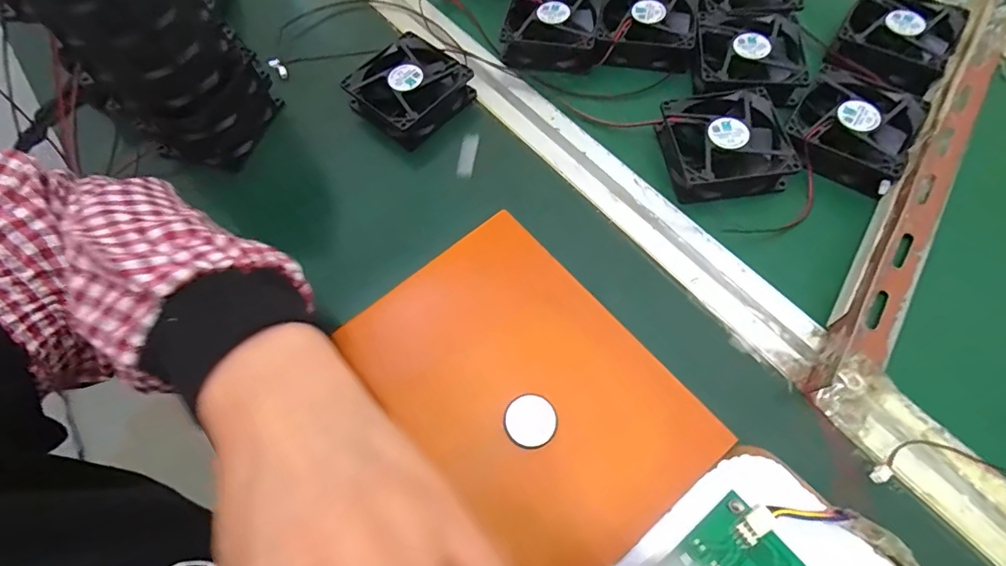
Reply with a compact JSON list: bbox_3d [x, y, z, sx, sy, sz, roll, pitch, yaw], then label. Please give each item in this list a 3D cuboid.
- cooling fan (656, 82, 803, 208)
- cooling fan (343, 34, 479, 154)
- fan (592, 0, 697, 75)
[{"bbox_3d":[0.165,-0.104,0.357,0.082,0.027,0.080,-8,63,-2],"label":"cooling fan"},{"bbox_3d":[-0.076,-0.163,0.397,0.086,0.030,0.080,-42,69,-17],"label":"cooling fan"},{"bbox_3d":[0.124,-0.224,0.418,0.079,0.032,0.092,9,64,6],"label":"fan"}]

